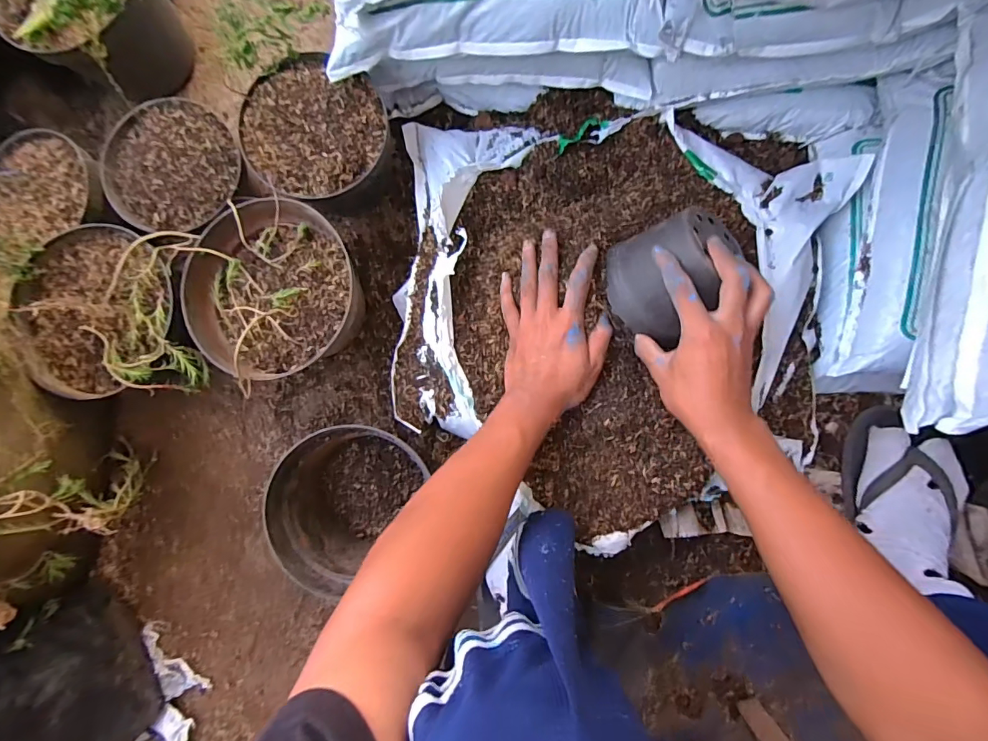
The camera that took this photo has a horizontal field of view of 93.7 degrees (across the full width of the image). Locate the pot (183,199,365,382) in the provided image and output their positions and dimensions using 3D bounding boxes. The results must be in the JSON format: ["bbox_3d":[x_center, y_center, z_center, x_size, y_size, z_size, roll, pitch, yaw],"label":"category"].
[{"bbox_3d":[-0.233,-0.085,0.540,0.169,0.134,0.180,0,86,4],"label":"pot"}]

